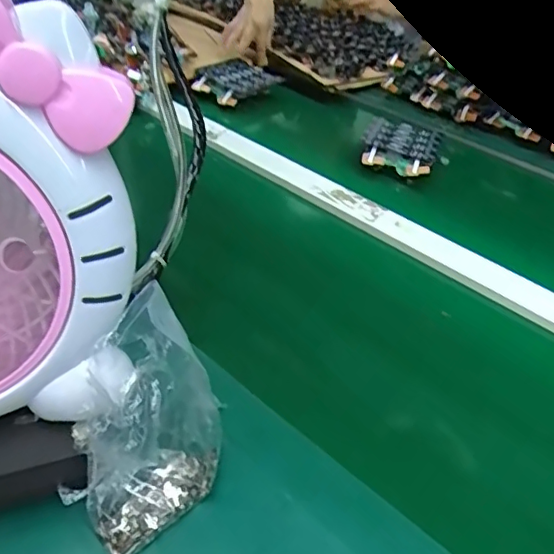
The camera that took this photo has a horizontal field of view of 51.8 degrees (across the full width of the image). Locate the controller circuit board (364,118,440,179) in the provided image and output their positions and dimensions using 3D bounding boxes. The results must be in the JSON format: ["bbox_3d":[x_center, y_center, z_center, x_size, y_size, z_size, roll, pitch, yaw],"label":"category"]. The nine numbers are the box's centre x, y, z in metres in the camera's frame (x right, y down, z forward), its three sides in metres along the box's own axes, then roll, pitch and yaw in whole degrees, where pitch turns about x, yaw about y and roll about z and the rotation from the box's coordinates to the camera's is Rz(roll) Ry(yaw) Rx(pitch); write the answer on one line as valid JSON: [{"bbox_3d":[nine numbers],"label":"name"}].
[{"bbox_3d":[0.193,-0.202,0.892,0.109,0.028,0.145,17,39,13],"label":"controller circuit board"}]

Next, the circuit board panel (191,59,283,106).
[{"bbox_3d":[-0.072,-0.355,1.024,0.105,0.016,0.180,26,44,23],"label":"circuit board panel"}]

